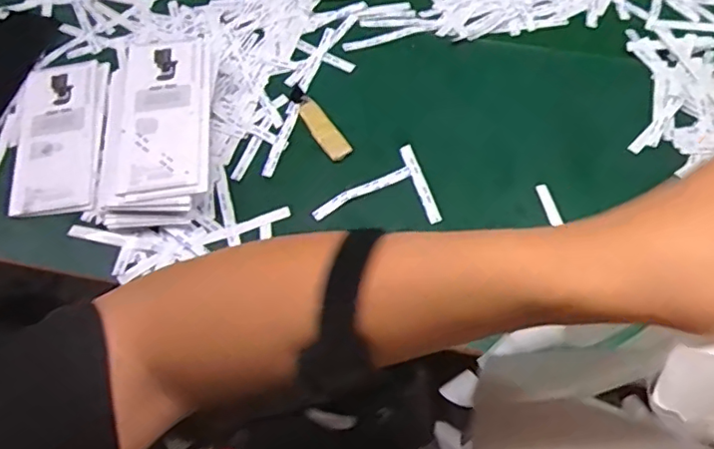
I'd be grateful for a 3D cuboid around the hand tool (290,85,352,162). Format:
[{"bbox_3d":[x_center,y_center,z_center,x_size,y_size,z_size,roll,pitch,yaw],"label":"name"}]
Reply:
[{"bbox_3d":[-0.043,-0.106,0.587,0.024,0.007,0.104,-32,67,-14],"label":"hand tool"}]

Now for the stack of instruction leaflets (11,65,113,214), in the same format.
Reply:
[{"bbox_3d":[-0.296,-0.092,0.575,0.087,0.011,0.178,-6,64,-2],"label":"stack of instruction leaflets"}]

